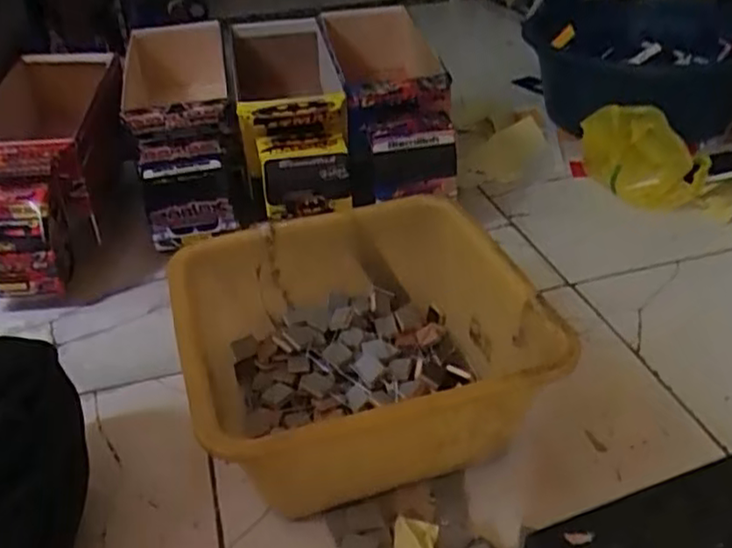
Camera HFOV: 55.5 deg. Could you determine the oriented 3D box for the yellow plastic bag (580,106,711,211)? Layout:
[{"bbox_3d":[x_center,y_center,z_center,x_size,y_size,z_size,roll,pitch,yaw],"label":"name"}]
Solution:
[{"bbox_3d":[0.347,-0.146,0.874,0.156,0.090,0.085,12,39,19],"label":"yellow plastic bag"}]

